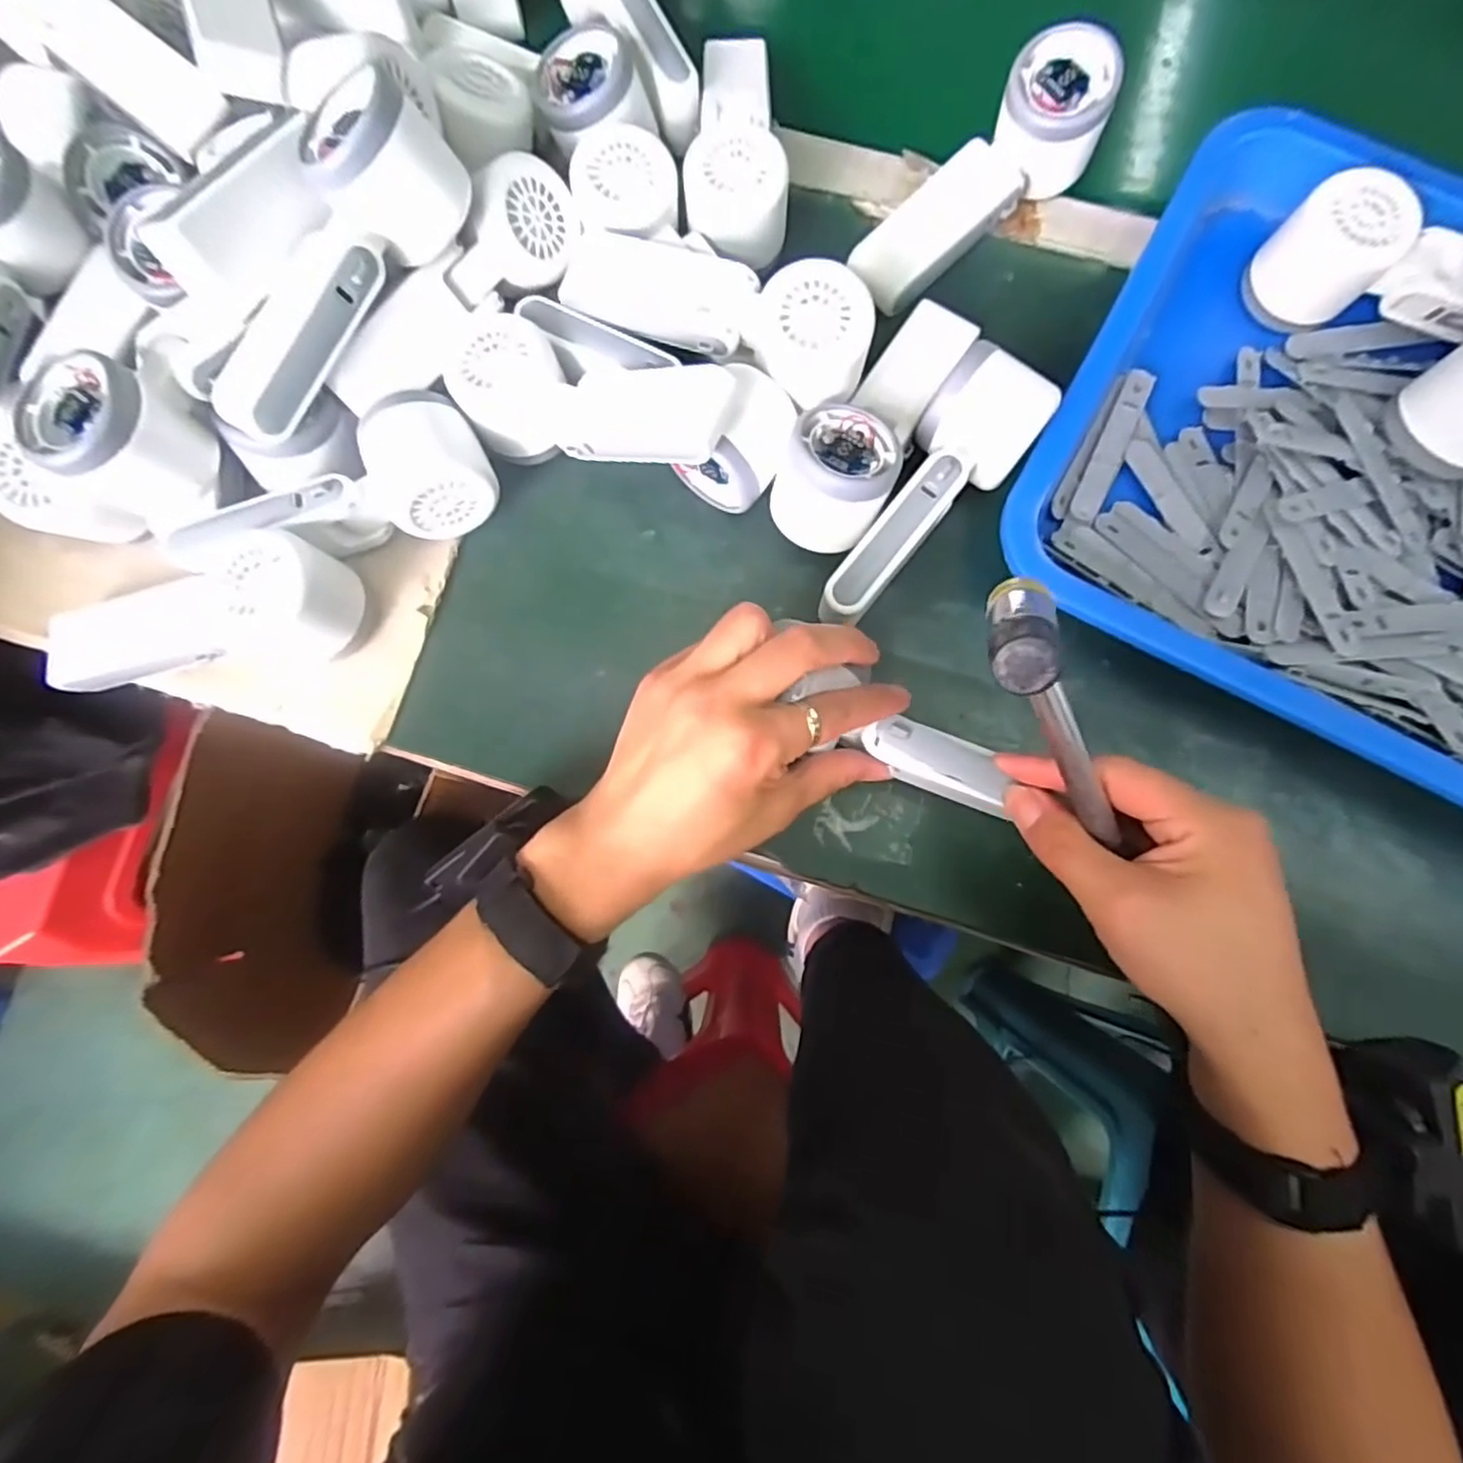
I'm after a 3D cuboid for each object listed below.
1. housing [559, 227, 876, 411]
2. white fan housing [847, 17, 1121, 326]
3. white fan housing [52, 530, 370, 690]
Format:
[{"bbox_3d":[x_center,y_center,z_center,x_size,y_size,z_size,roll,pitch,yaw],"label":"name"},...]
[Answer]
[{"bbox_3d":[-0.012,-0.222,0.343,0.175,0.047,0.055,26,81,5],"label":"housing"},{"bbox_3d":[0.143,-0.313,0.382,0.163,0.043,0.053,-42,82,8],"label":"white fan housing"},{"bbox_3d":[-0.283,-0.062,0.340,0.173,0.052,0.060,-5,80,-1],"label":"white fan housing"}]

